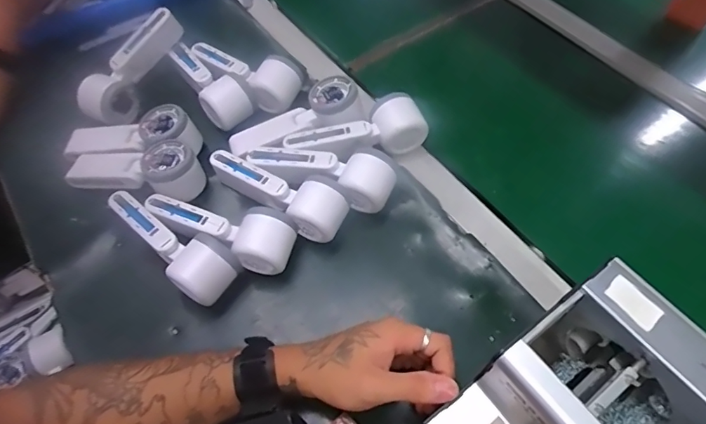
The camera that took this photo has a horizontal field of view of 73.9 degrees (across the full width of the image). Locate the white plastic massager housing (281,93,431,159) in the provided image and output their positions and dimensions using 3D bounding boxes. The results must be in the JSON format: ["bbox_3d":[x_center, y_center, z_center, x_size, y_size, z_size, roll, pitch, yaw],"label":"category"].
[{"bbox_3d":[0.004,-0.093,0.560,0.166,0.043,0.056,-15,59,-7],"label":"white plastic massager housing"}]

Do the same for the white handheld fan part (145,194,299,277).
[{"bbox_3d":[-0.138,0.015,0.510,0.160,0.062,0.060,20,62,14],"label":"white handheld fan part"}]

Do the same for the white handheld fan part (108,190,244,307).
[{"bbox_3d":[-0.190,0.033,0.503,0.155,0.057,0.057,35,67,21],"label":"white handheld fan part"}]

